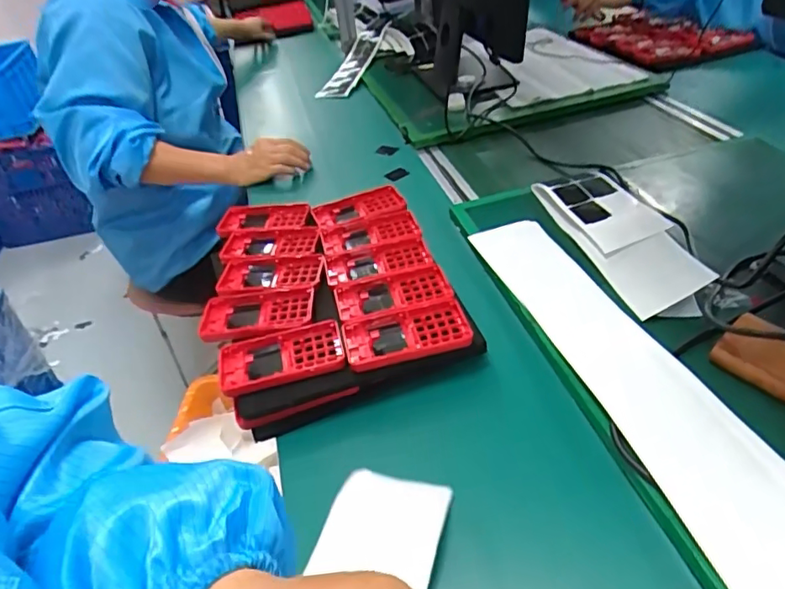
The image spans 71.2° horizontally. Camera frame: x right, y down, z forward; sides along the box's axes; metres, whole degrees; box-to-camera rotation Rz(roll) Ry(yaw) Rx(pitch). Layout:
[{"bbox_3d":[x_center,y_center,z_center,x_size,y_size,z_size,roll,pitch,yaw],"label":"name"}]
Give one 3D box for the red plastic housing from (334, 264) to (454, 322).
[{"bbox_3d":[0.001,0.001,0.595,0.125,0.018,0.067,-11,39,-4],"label":"red plastic housing"}]

